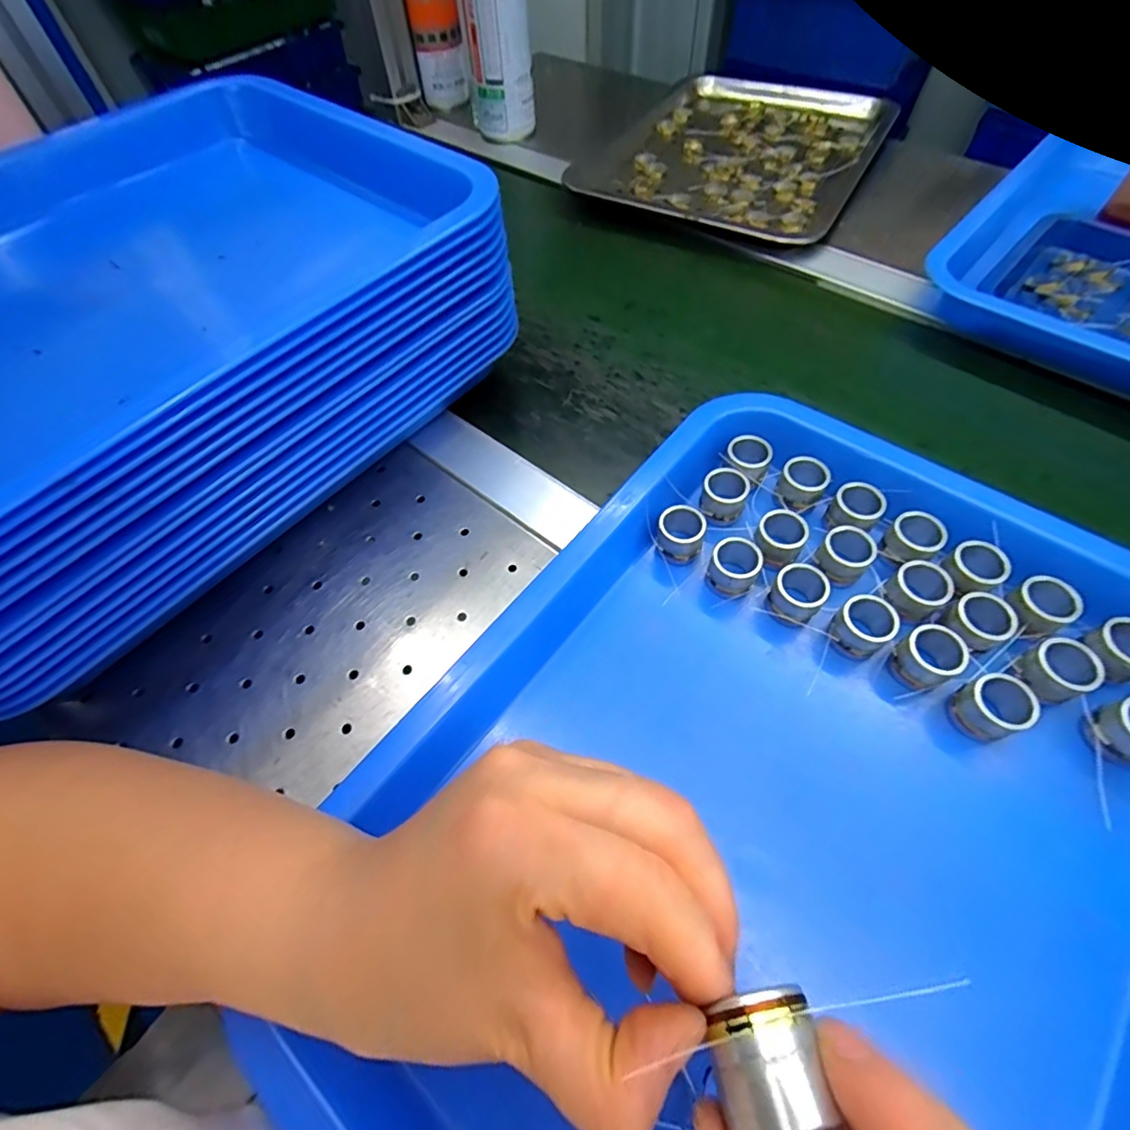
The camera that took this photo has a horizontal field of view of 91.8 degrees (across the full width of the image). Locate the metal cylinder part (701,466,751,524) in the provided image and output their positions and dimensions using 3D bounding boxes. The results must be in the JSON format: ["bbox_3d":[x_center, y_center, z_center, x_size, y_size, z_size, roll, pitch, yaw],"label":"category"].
[{"bbox_3d":[0.090,-0.039,0.309,0.023,0.018,0.026,10,60,9],"label":"metal cylinder part"}]

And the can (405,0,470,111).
[{"bbox_3d":[-0.143,-0.602,0.587,0.053,0.163,0.047,-8,59,-2],"label":"can"}]

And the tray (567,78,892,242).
[{"bbox_3d":[0.183,-0.436,0.571,0.256,0.027,0.318,23,63,16],"label":"tray"}]

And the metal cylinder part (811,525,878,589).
[{"bbox_3d":[0.146,-0.005,0.286,0.026,0.019,0.024,-34,63,-16],"label":"metal cylinder part"}]

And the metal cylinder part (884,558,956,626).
[{"bbox_3d":[0.175,0.013,0.271,0.024,0.016,0.025,-40,65,-19],"label":"metal cylinder part"}]

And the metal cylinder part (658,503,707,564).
[{"bbox_3d":[0.063,-0.016,0.299,0.024,0.020,0.026,-1,59,2],"label":"metal cylinder part"}]

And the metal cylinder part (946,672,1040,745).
[{"bbox_3d":[0.191,0.065,0.246,0.024,0.028,0.025,-1,59,2],"label":"metal cylinder part"}]

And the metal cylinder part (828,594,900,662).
[{"bbox_3d":[0.145,0.031,0.268,0.026,0.026,0.024,-1,59,2],"label":"metal cylinder part"}]

